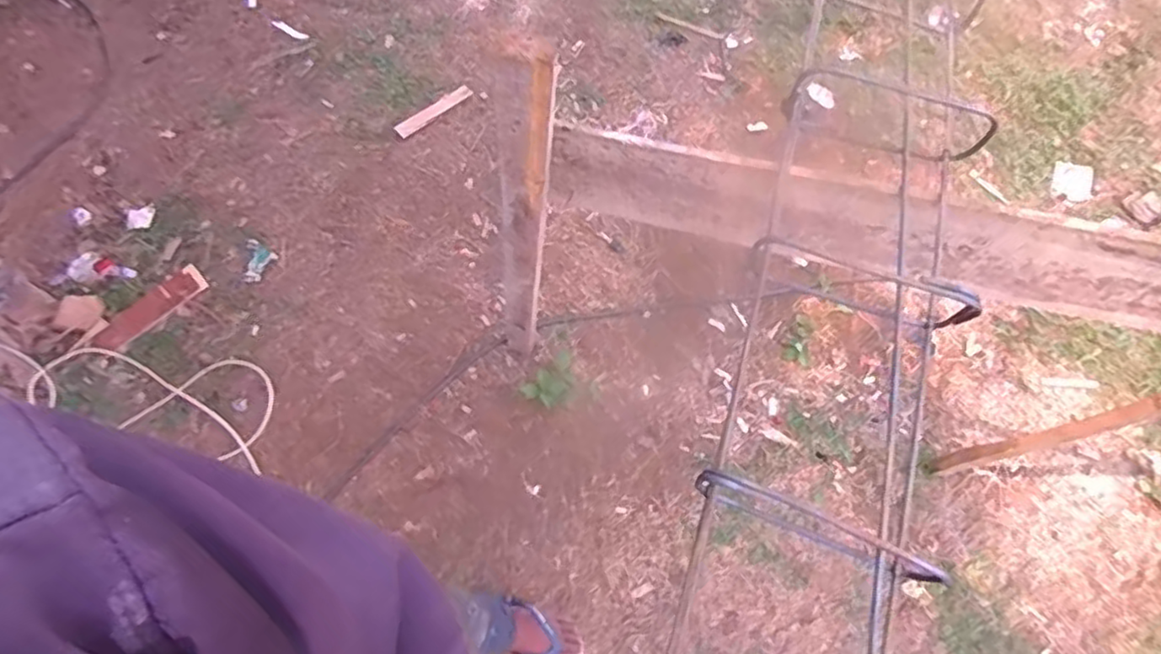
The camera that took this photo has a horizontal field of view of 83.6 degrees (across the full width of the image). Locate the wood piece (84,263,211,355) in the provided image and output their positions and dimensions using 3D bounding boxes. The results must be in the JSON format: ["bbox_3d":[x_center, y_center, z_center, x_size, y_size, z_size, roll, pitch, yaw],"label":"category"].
[{"bbox_3d":[-1.048,-0.039,1.586,0.085,0.016,0.275,42,72,14],"label":"wood piece"}]

